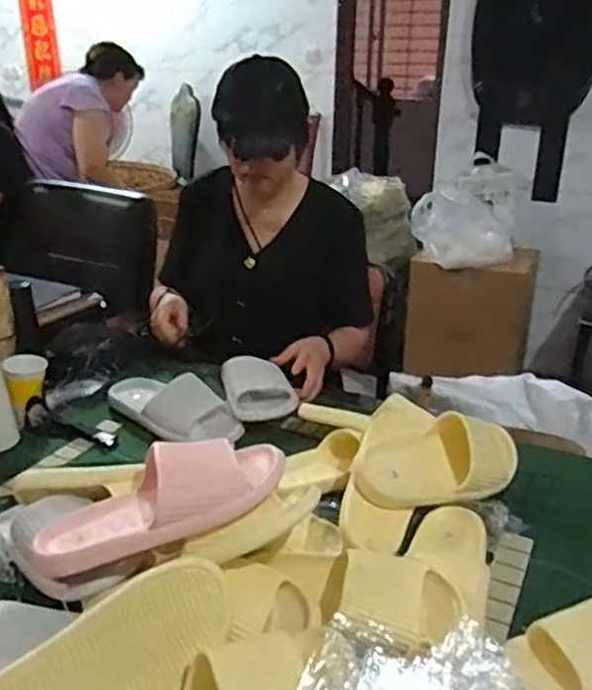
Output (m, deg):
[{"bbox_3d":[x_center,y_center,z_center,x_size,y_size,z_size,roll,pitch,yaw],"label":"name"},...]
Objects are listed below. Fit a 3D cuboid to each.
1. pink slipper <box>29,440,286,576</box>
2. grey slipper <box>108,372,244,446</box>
[{"bbox_3d":[-0.141,0.155,0.674,0.260,0.065,0.095,-23,28,-8],"label":"pink slipper"},{"bbox_3d":[-0.211,0.088,1.108,0.259,0.092,0.093,20,29,37],"label":"grey slipper"}]

